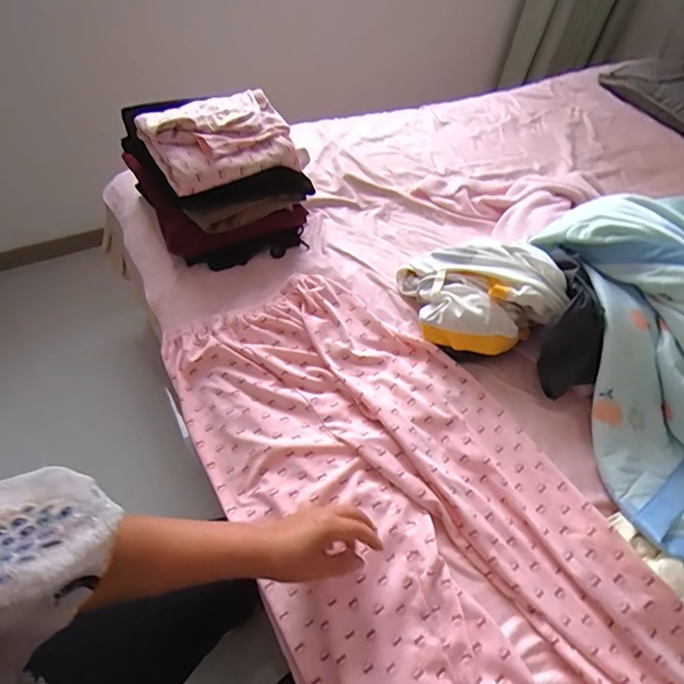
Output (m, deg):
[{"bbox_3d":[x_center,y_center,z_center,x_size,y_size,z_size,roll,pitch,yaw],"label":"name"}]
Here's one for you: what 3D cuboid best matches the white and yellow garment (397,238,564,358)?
[{"bbox_3d":[0.214,-0.085,0.753,0.194,0.127,0.220,-5,53,-11],"label":"white and yellow garment"}]

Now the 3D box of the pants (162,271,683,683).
[{"bbox_3d":[0.110,0.242,0.562,0.395,0.053,0.863,-25,58,-21],"label":"pants"}]

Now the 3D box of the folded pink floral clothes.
[{"bbox_3d":[-0.206,-0.343,0.793,0.234,0.075,0.162,-20,57,-20],"label":"folded pink floral clothes"}]

